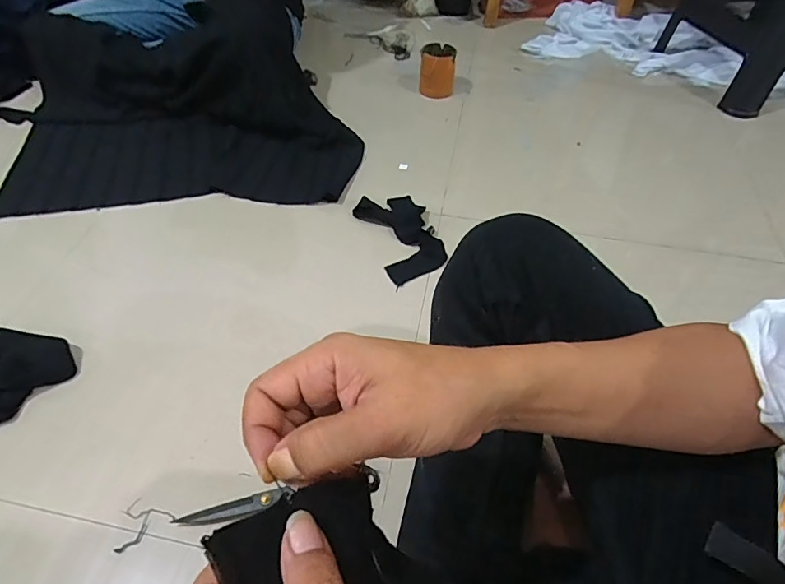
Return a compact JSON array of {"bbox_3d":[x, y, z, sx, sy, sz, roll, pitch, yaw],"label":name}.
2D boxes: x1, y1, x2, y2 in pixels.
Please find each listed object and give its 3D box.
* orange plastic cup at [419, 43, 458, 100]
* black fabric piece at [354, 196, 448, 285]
[{"bbox_3d":[0.106,-0.522,1.111,0.082,0.105,0.089,9,52,5],"label":"orange plastic cup"},{"bbox_3d":[0.016,-0.106,0.832,0.116,0.013,0.193,-20,55,-17],"label":"black fabric piece"}]

